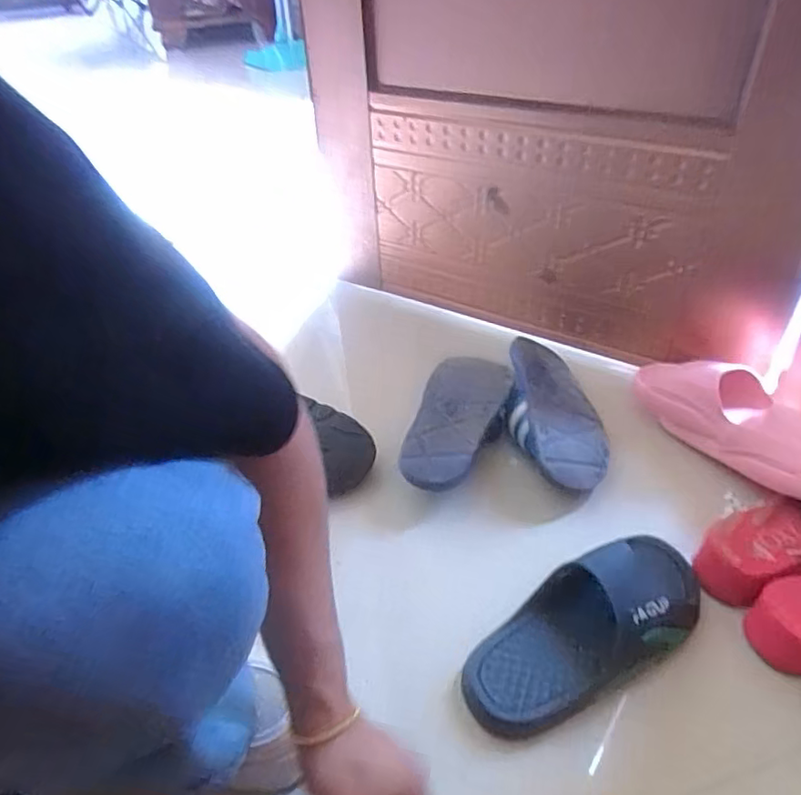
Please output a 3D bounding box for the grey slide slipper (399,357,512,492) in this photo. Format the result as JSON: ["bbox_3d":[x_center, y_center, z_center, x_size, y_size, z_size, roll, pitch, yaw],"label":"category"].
[{"bbox_3d":[0.078,0.028,0.754,0.104,0.069,0.273,7,43,14],"label":"grey slide slipper"}]

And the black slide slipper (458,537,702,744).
[{"bbox_3d":[0.175,0.210,0.539,0.261,0.061,0.110,-28,46,-24],"label":"black slide slipper"}]

